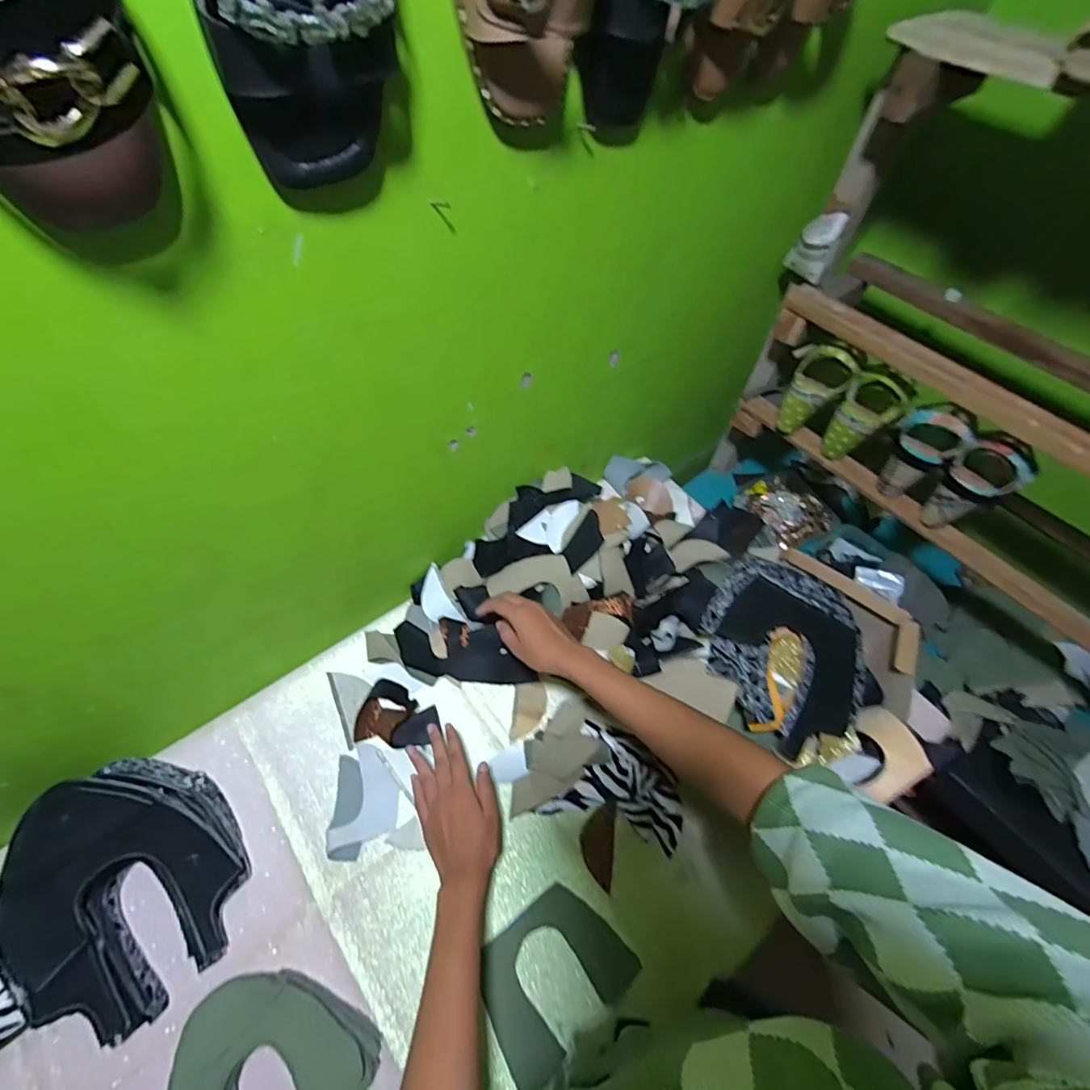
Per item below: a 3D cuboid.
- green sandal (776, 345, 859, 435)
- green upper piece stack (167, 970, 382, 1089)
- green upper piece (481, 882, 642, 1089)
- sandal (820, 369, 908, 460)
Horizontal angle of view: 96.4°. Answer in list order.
[{"bbox_3d":[0.418,-0.245,0.775,0.081,0.142,0.061,43,33,22],"label":"green sandal"},{"bbox_3d":[-0.270,0.505,0.462,0.168,0.038,0.166,36,62,19],"label":"green upper piece stack"},{"bbox_3d":[0.009,0.459,0.524,0.153,0.007,0.121,-30,66,-22],"label":"green upper piece"},{"bbox_3d":[0.483,-0.194,0.751,0.082,0.123,0.070,40,63,21],"label":"sandal"}]

